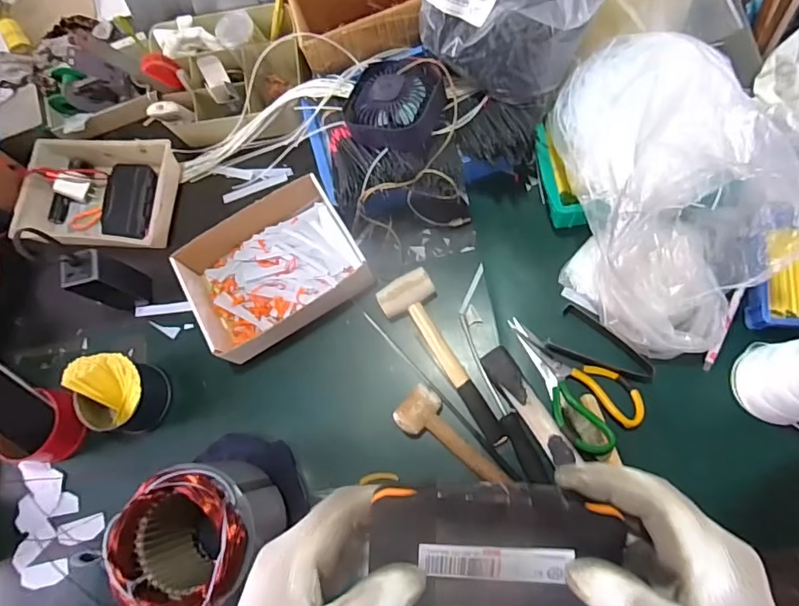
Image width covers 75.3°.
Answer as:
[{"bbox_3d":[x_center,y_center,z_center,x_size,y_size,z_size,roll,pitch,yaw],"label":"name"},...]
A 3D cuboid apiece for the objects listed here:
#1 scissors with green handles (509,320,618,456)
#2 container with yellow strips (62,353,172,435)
[{"bbox_3d":[0.203,0.103,0.675,0.054,0.023,0.200,-28,63,1],"label":"scissors with green handles"},{"bbox_3d":[-0.396,0.128,0.730,0.105,0.106,0.099,-5,75,6],"label":"container with yellow strips"}]

